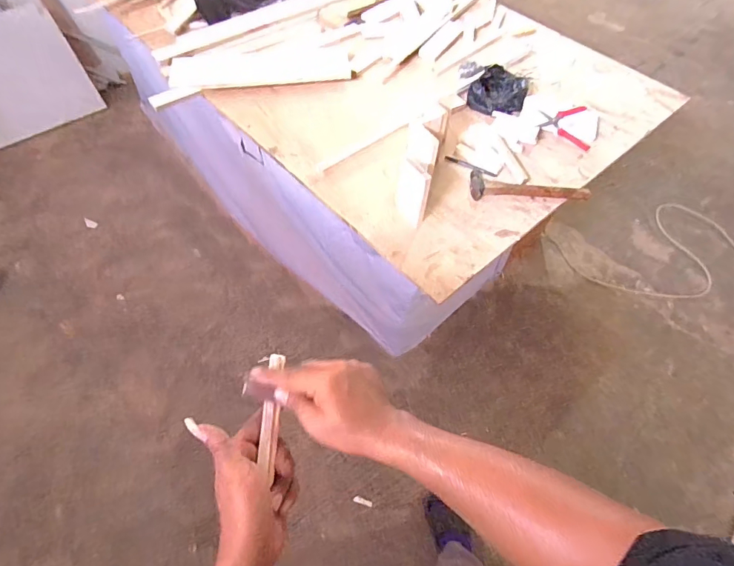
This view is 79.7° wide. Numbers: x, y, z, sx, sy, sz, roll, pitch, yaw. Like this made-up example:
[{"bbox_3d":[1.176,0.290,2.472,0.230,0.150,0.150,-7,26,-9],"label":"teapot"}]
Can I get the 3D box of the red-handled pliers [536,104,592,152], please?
[{"bbox_3d":[0.565,-0.445,1.261,0.133,0.012,0.144,2,72,2],"label":"red-handled pliers"}]

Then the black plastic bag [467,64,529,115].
[{"bbox_3d":[0.393,-0.578,1.316,0.161,0.057,0.179,18,57,10],"label":"black plastic bag"}]

